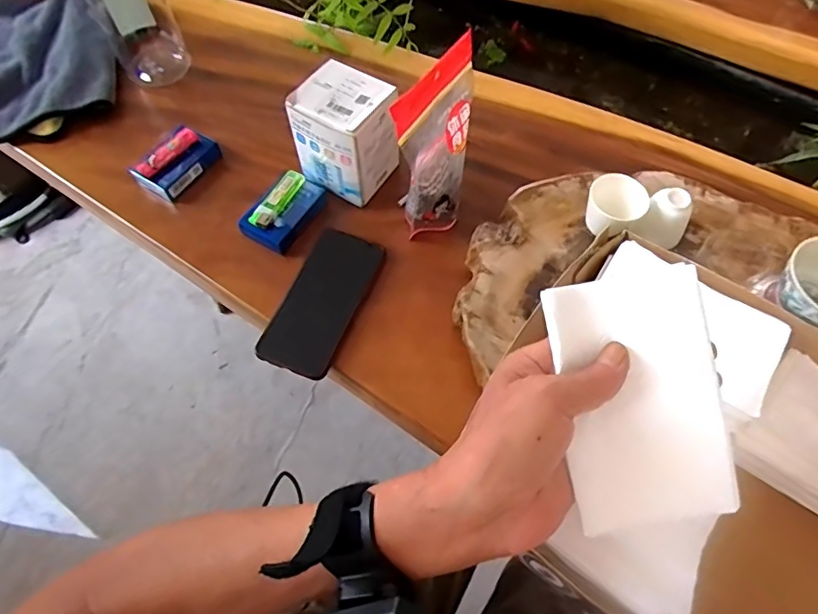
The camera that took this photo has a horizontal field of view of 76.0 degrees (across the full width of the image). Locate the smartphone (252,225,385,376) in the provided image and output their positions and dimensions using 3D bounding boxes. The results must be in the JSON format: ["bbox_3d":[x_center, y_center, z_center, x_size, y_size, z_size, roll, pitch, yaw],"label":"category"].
[{"bbox_3d":[-0.088,-0.009,0.539,0.074,0.012,0.162,19,65,10],"label":"smartphone"}]

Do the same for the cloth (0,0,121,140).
[{"bbox_3d":[-0.498,-0.322,0.695,0.221,0.066,0.237,-18,64,-8],"label":"cloth"}]

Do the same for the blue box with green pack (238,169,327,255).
[{"bbox_3d":[-0.135,-0.109,0.579,0.053,0.031,0.099,30,67,15],"label":"blue box with green pack"}]

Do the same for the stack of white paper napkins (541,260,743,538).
[{"bbox_3d":[0.131,0.053,0.298,0.085,0.012,0.138,-10,85,8],"label":"stack of white paper napkins"}]

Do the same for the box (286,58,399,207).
[{"bbox_3d":[-0.067,-0.188,0.584,0.095,0.117,0.092,31,68,16],"label":"box"}]

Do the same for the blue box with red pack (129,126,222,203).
[{"bbox_3d":[-0.274,-0.172,0.615,0.051,0.035,0.092,30,67,15],"label":"blue box with red pack"}]

